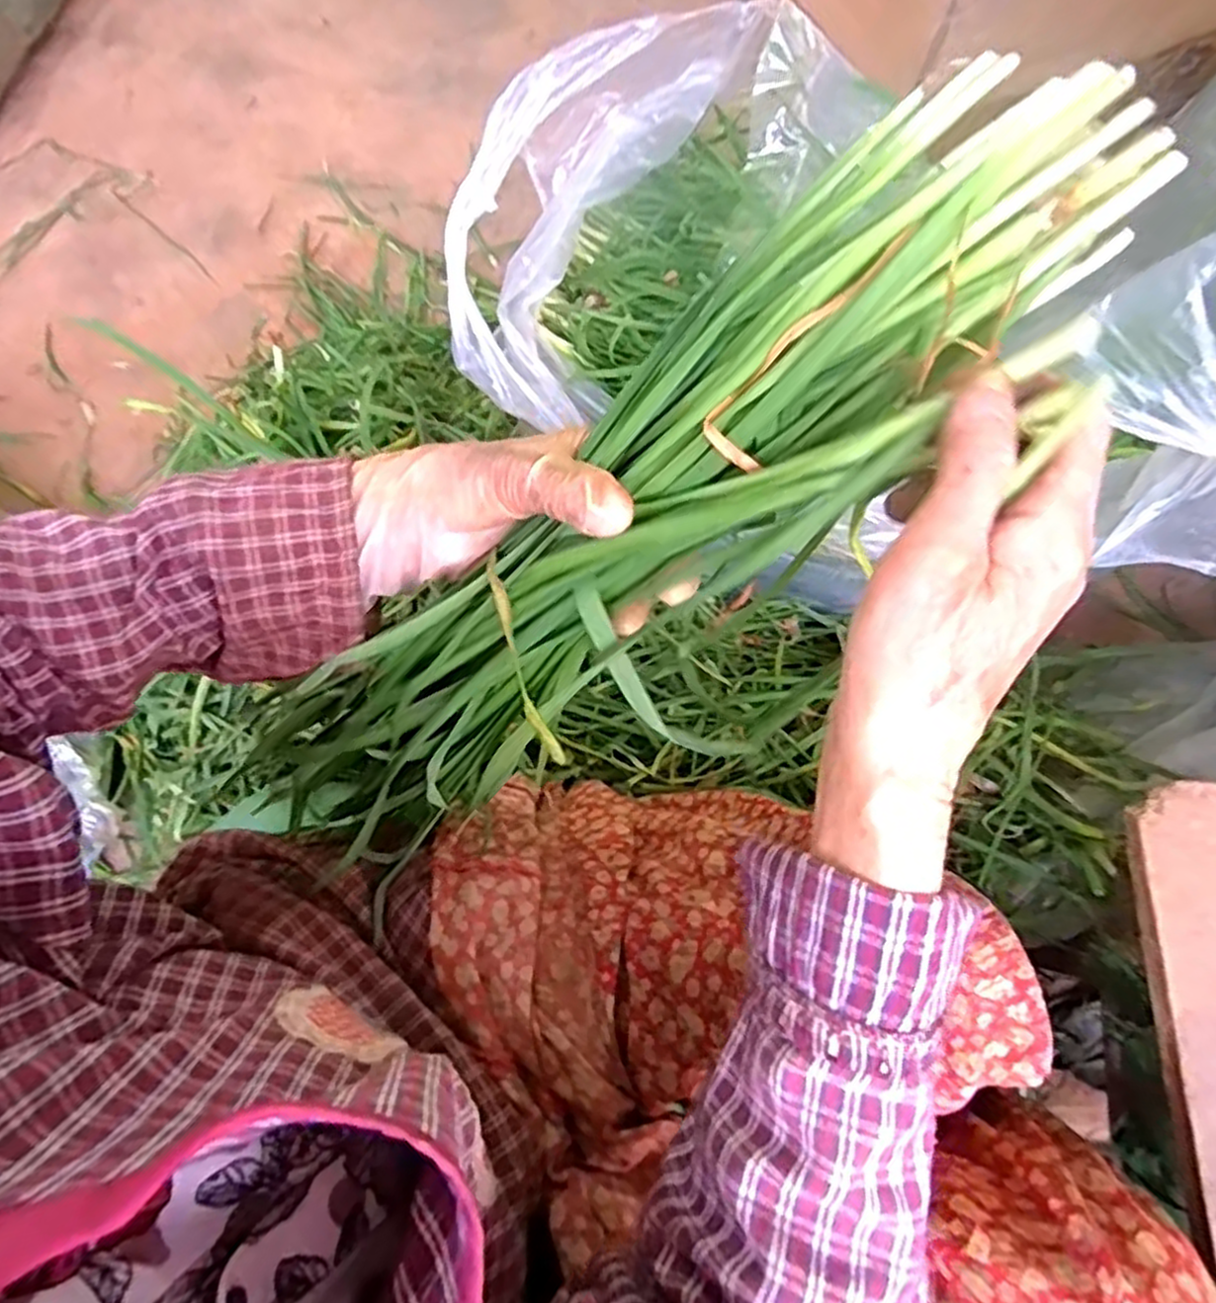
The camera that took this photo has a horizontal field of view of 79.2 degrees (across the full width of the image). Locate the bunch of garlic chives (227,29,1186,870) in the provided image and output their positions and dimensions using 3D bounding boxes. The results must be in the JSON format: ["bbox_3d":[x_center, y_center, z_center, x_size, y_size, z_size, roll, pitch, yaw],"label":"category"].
[{"bbox_3d":[-0.025,-0.017,0.306,0.471,0.065,0.110,-39,70,27],"label":"bunch of garlic chives"}]

